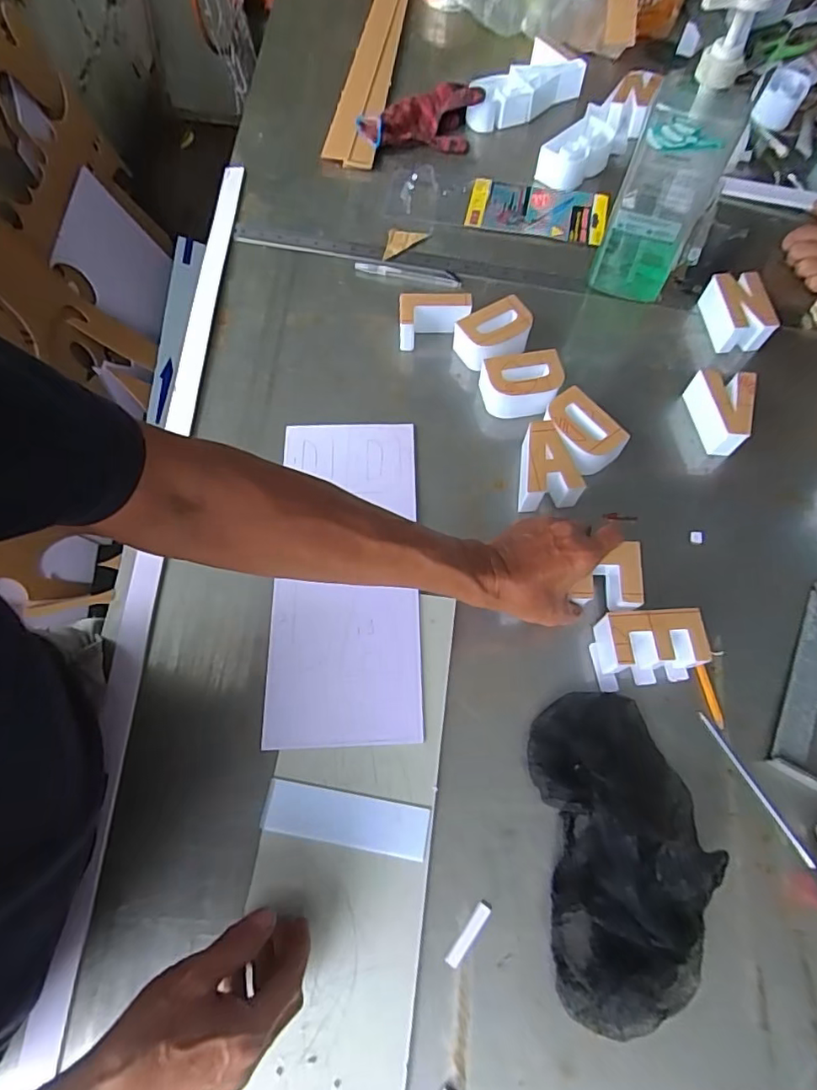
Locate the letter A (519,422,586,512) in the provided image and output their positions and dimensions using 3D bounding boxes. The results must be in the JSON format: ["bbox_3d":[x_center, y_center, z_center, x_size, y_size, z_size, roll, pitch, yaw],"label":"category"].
[{"bbox_3d":[0.138,-0.081,0.570,0.063,0.044,0.088,-8,67,-4],"label":"letter A"}]

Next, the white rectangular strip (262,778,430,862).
[{"bbox_3d":[-0.052,0.227,0.453,0.135,0.004,0.040,9,67,3],"label":"white rectangular strip"}]

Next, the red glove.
[{"bbox_3d":[0.018,-0.618,0.796,0.183,0.045,0.083,-8,67,-4],"label":"red glove"}]

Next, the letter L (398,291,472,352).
[{"bbox_3d":[0.030,-0.264,0.646,0.084,0.047,0.048,-4,67,-2],"label":"letter L"}]

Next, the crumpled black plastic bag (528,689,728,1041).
[{"bbox_3d":[0.169,0.236,0.426,0.123,0.057,0.239,-2,67,-1],"label":"crumpled black plastic bag"}]

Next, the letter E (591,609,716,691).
[{"bbox_3d":[0.217,0.093,0.496,0.088,0.047,0.060,-6,67,-3],"label":"letter E"}]

